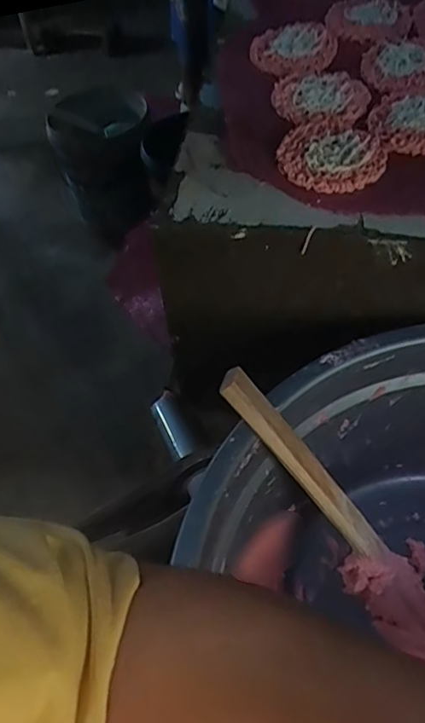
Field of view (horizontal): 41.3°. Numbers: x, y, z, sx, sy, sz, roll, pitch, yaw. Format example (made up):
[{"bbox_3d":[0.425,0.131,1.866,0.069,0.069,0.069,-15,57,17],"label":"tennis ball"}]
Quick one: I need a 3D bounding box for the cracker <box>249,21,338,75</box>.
[{"bbox_3d":[0.073,-0.283,0.507,0.076,0.010,0.078,0,53,4],"label":"cracker"}]

